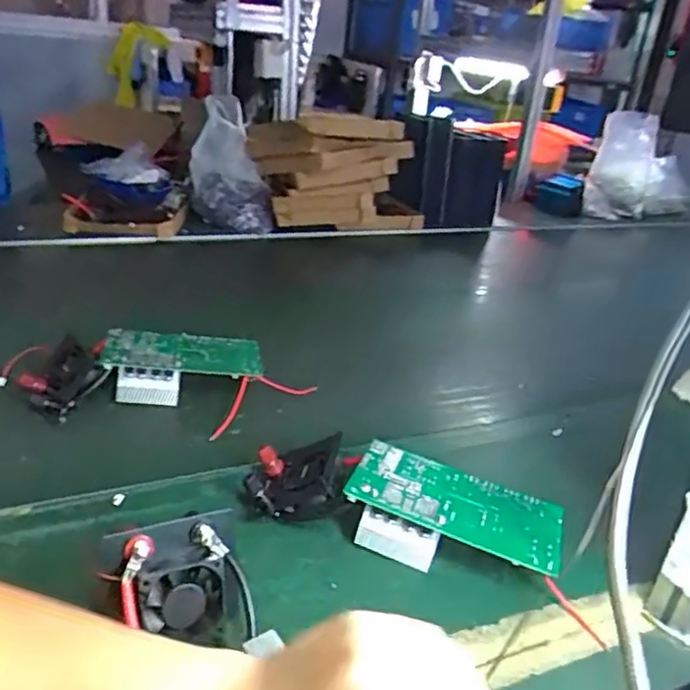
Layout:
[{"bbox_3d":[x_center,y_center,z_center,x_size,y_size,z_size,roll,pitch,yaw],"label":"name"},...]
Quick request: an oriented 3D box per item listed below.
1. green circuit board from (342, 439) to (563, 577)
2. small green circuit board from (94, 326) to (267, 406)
[{"bbox_3d":[0.098,0.158,0.589,0.186,0.060,0.092,14,27,15],"label":"green circuit board"},{"bbox_3d":[-0.203,0.024,0.815,0.186,0.055,0.096,-2,27,-18],"label":"small green circuit board"}]

